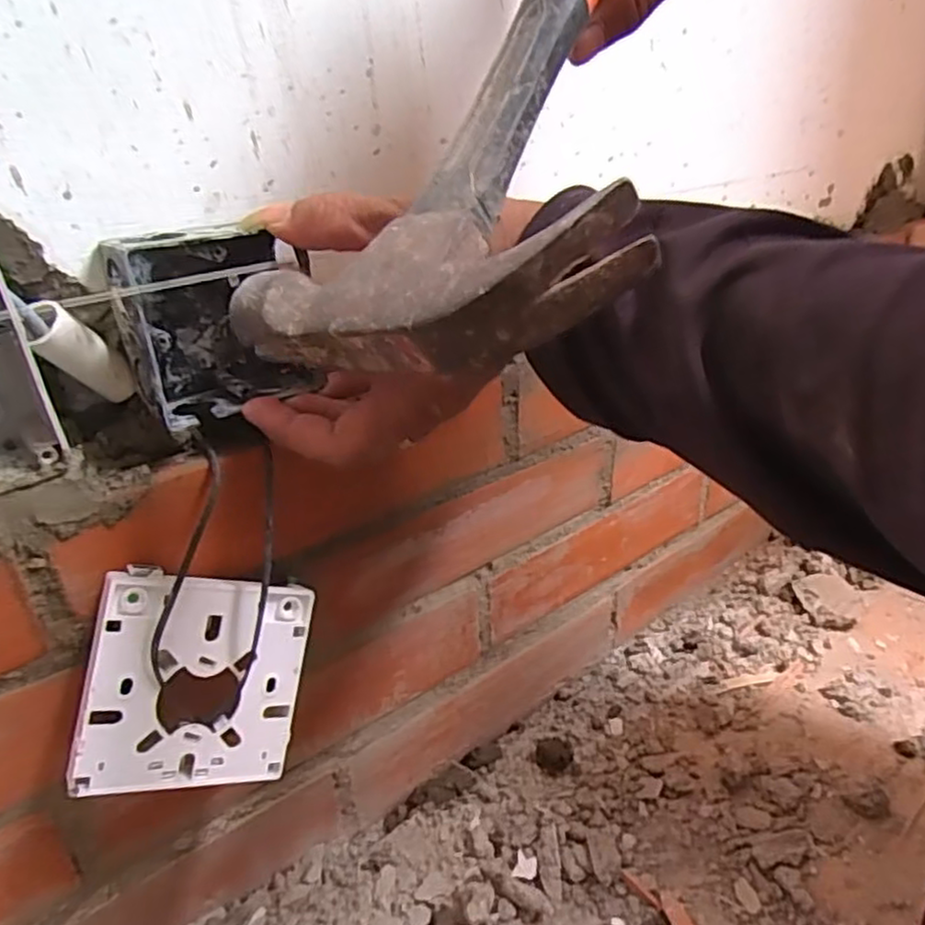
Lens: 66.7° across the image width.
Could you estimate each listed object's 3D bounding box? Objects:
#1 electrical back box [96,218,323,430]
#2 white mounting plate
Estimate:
[{"bbox_3d":[-0.108,-0.059,0.301,0.069,0.081,0.050,-18,33,-27],"label":"electrical back box"},{"bbox_3d":[-0.111,0.094,0.301,0.089,0.088,0.007,11,-3,-34],"label":"white mounting plate"}]

